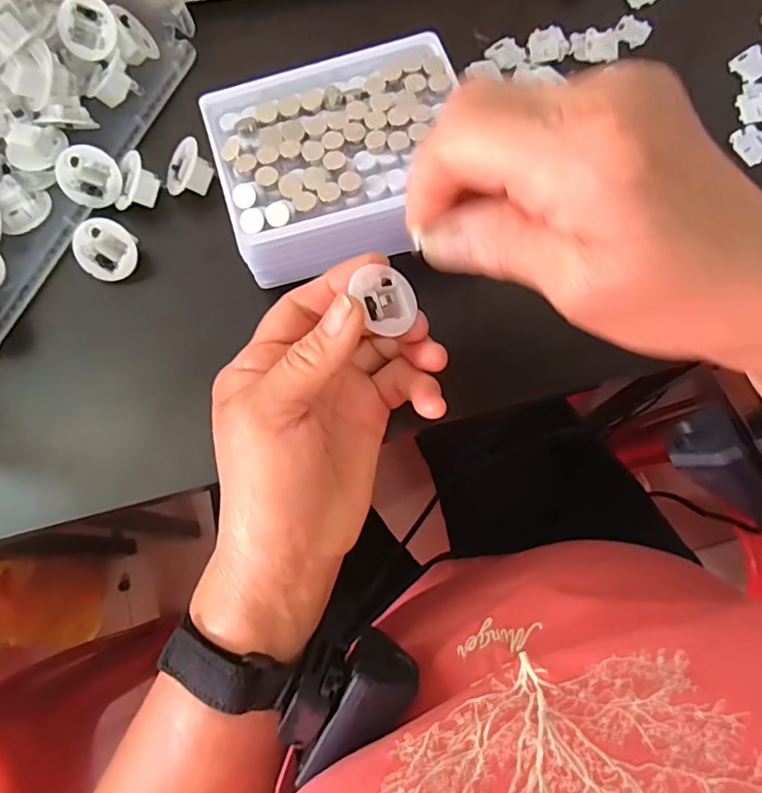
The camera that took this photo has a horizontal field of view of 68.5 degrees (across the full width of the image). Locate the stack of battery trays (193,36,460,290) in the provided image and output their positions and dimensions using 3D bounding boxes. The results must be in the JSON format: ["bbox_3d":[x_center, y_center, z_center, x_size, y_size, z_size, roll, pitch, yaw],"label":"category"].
[{"bbox_3d":[-0.019,-0.125,0.299,0.127,0.054,0.108,-18,75,-4],"label":"stack of battery trays"}]

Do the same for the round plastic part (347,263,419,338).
[{"bbox_3d":[0.000,-0.041,0.250,0.027,0.014,0.027,8,73,-25],"label":"round plastic part"}]

